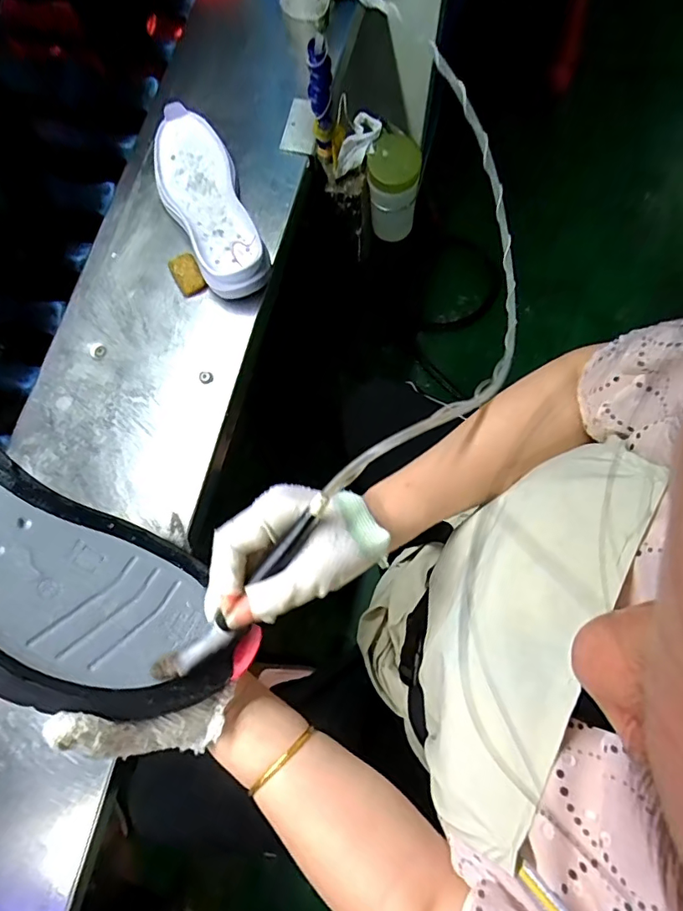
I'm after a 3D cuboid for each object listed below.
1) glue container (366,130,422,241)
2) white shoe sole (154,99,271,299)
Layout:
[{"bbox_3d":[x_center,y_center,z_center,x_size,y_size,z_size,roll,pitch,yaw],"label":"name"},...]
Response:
[{"bbox_3d":[0.080,-0.412,0.761,0.077,0.146,0.075,7,76,4],"label":"glue container"},{"bbox_3d":[-0.170,-0.315,0.624,0.099,0.048,0.274,-20,76,-4],"label":"white shoe sole"}]

